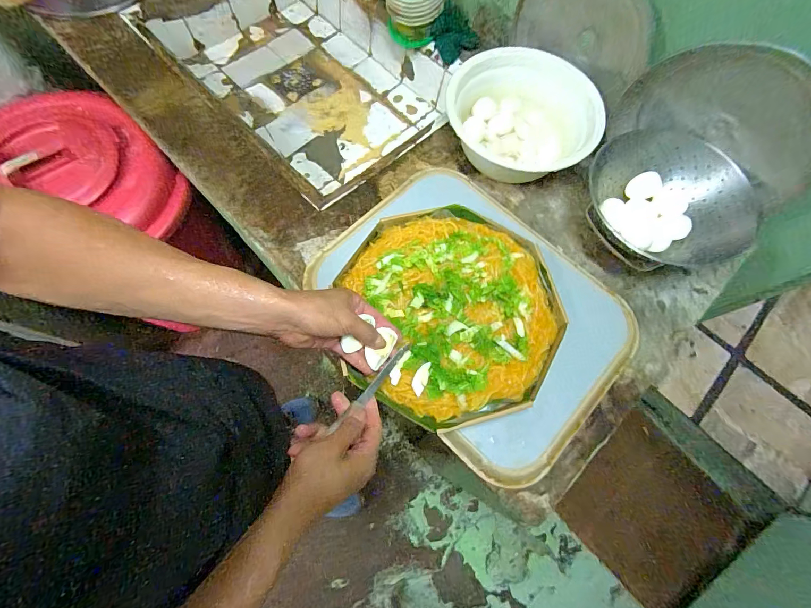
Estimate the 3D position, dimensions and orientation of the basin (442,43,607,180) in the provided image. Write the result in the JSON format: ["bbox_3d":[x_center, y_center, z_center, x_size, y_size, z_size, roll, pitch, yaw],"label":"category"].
[{"bbox_3d":[0.186,-0.313,0.622,0.222,0.083,0.228,1,70,-2],"label":"basin"}]

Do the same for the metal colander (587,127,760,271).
[{"bbox_3d":[0.392,-0.161,0.576,0.193,0.111,0.200,20,71,4],"label":"metal colander"}]

